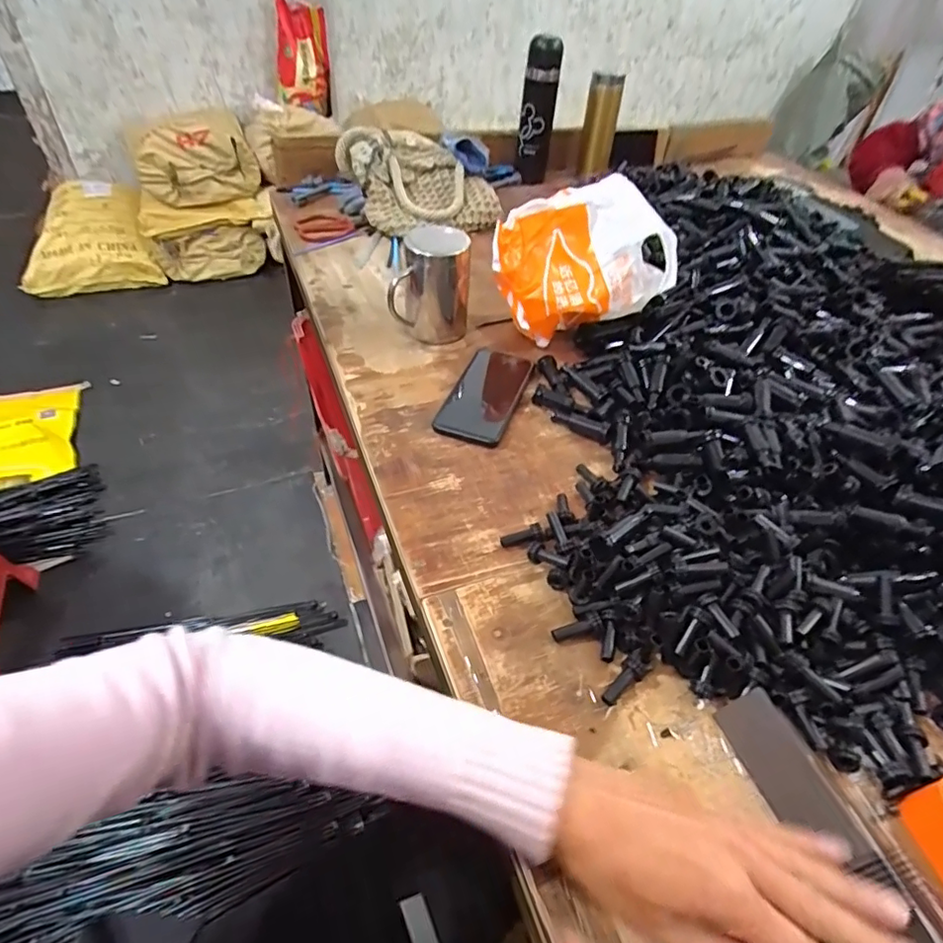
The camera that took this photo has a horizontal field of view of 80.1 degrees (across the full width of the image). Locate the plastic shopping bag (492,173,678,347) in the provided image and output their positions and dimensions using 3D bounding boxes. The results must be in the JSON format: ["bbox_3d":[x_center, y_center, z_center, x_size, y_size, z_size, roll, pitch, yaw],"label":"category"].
[{"bbox_3d":[0.127,-0.240,0.671,0.209,0.155,0.104,-8,47,-12],"label":"plastic shopping bag"}]

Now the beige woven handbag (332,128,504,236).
[{"bbox_3d":[-0.091,-0.490,0.953,0.252,0.116,0.191,-8,47,-12],"label":"beige woven handbag"}]

